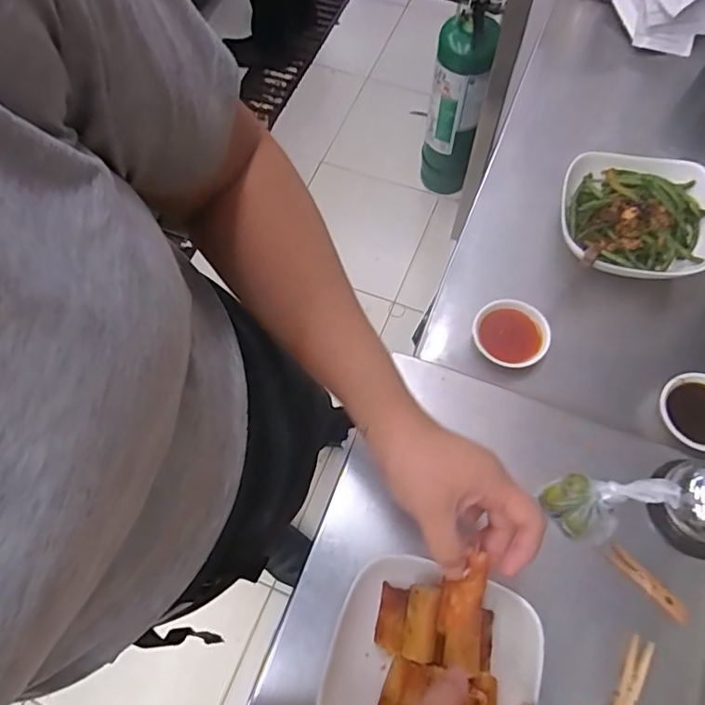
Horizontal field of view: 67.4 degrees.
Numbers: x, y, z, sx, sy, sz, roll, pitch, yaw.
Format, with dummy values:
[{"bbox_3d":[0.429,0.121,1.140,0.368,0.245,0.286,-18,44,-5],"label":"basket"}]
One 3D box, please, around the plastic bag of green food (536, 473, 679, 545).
[{"bbox_3d":[0.209,0.128,0.437,0.092,0.058,0.051,-4,67,0],"label":"plastic bag of green food"}]

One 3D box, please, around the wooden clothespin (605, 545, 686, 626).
[{"bbox_3d":[0.243,0.191,0.431,0.014,0.011,0.075,-39,71,-13],"label":"wooden clothespin"}]

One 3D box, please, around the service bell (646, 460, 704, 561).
[{"bbox_3d":[0.294,0.125,0.433,0.073,0.046,0.068,39,73,16],"label":"service bell"}]

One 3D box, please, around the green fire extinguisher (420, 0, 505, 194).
[{"bbox_3d":[0.237,-0.569,1.232,0.126,0.481,0.108,15,68,8],"label":"green fire extinguisher"}]

